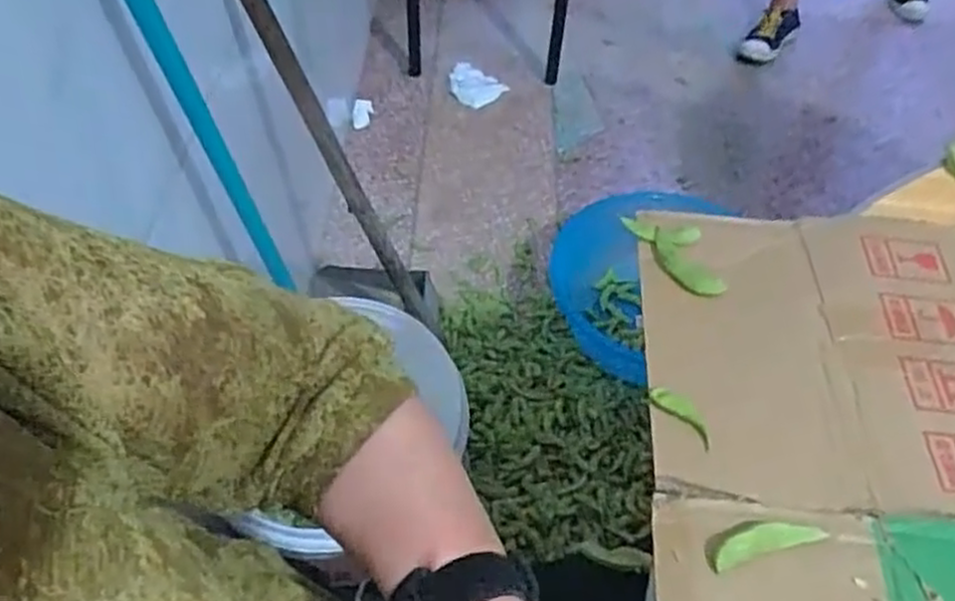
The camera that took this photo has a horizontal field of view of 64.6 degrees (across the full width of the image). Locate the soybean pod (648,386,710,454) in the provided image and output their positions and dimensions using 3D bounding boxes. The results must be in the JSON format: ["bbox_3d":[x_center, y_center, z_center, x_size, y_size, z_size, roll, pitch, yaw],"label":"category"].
[{"bbox_3d":[0.117,0.065,0.432,0.043,0.004,0.016,39,59,13],"label":"soybean pod"}]

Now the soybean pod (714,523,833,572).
[{"bbox_3d":[0.146,0.121,0.383,0.059,0.009,0.015,-12,52,-12],"label":"soybean pod"}]

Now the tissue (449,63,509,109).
[{"bbox_3d":[-0.002,-0.541,1.896,0.120,0.067,0.118,36,58,24],"label":"tissue"}]

